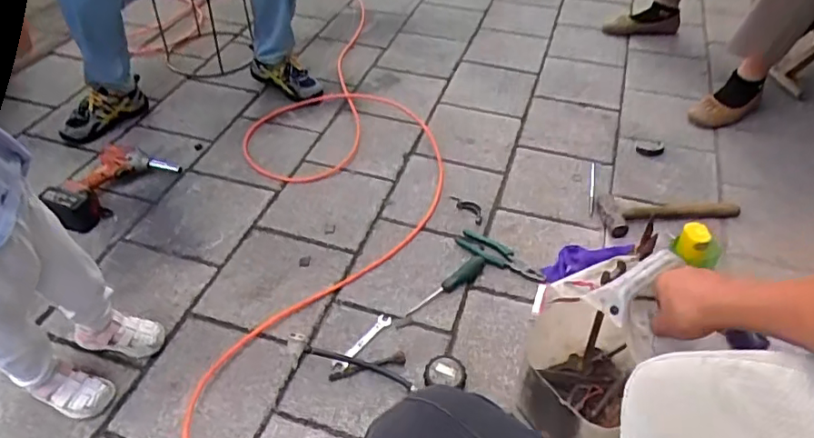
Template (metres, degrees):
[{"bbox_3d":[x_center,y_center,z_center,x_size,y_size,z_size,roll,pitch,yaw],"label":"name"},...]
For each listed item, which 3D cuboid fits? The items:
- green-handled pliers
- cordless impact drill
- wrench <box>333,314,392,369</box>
[{"bbox_3d":[0.202,0.085,1.240,0.203,0.019,0.071,29,50,23],"label":"green-handled pliers"},{"bbox_3d":[-0.669,-0.090,1.252,0.170,0.081,0.262,29,52,26],"label":"cordless impact drill"},{"bbox_3d":[-0.082,0.227,1.060,0.028,0.013,0.144,32,51,24],"label":"wrench"}]

